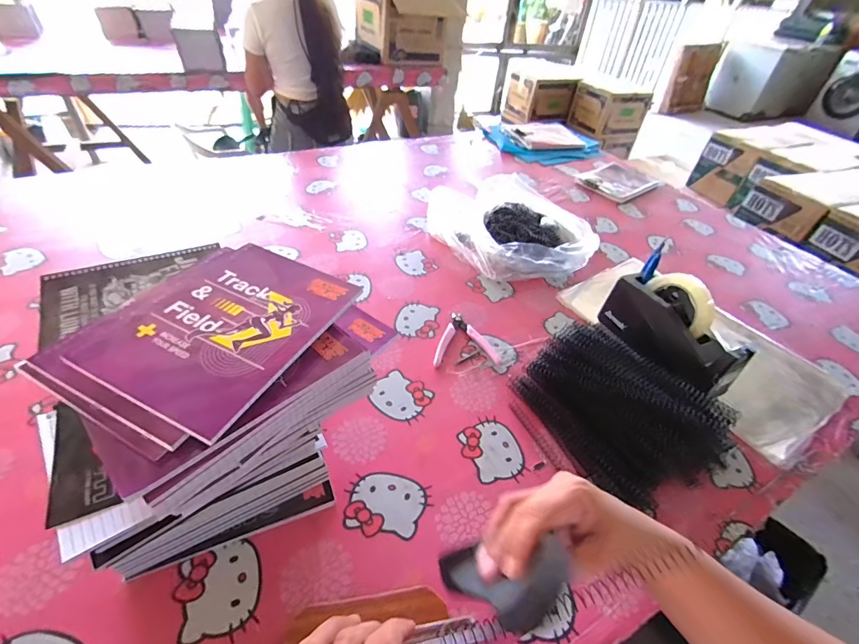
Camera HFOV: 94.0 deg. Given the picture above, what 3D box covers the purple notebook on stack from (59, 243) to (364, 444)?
[{"bbox_3d":[-0.177,-0.003,0.361,0.152,0.007,0.195,22,46,14],"label":"purple notebook on stack"}]

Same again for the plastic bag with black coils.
[{"bbox_3d":[0.158,-0.222,0.870,0.301,0.062,0.382,-24,52,-28],"label":"plastic bag with black coils"}]

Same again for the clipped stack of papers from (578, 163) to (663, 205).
[{"bbox_3d":[0.538,-0.407,1.158,0.251,0.018,0.170,-28,55,-31],"label":"clipped stack of papers"}]

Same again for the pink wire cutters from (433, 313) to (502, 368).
[{"bbox_3d":[0.056,0.026,0.636,0.098,0.009,0.107,3,44,-5],"label":"pink wire cutters"}]

